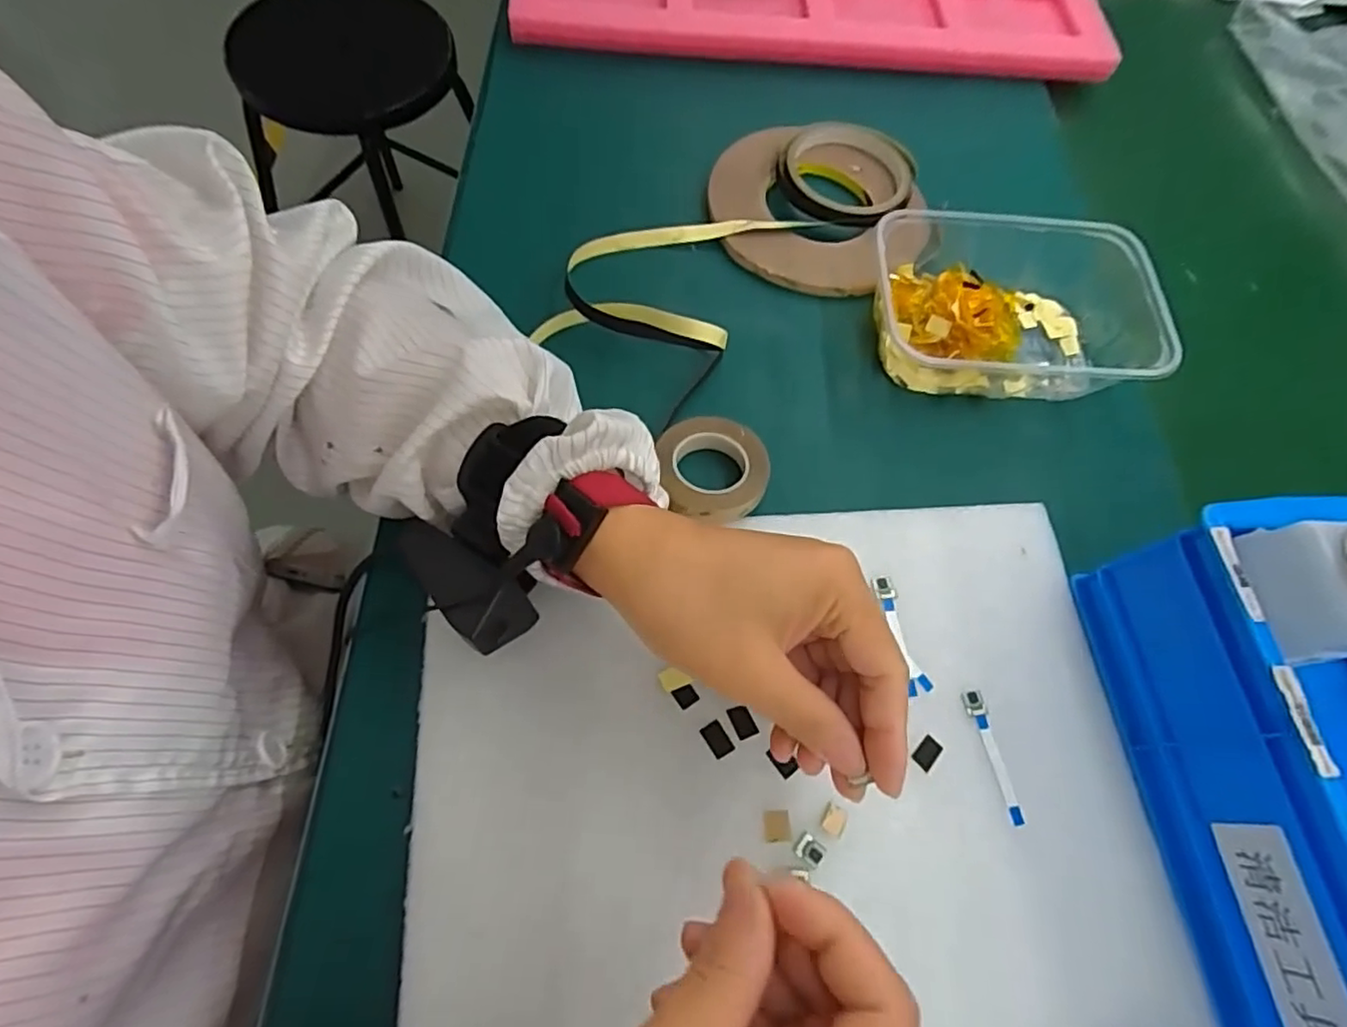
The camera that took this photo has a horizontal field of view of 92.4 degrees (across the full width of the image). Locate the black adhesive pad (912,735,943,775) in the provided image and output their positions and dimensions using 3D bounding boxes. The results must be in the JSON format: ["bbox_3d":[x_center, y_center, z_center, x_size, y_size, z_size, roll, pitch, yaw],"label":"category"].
[{"bbox_3d":[0.119,0.113,0.302,0.011,0.004,0.016,42,68,5],"label":"black adhesive pad"}]

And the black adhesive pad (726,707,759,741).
[{"bbox_3d":[0.032,0.096,0.299,0.009,0.004,0.015,-23,68,-14],"label":"black adhesive pad"}]

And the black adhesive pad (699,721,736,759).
[{"bbox_3d":[0.020,0.103,0.296,0.010,0.004,0.016,-29,69,-16],"label":"black adhesive pad"}]

